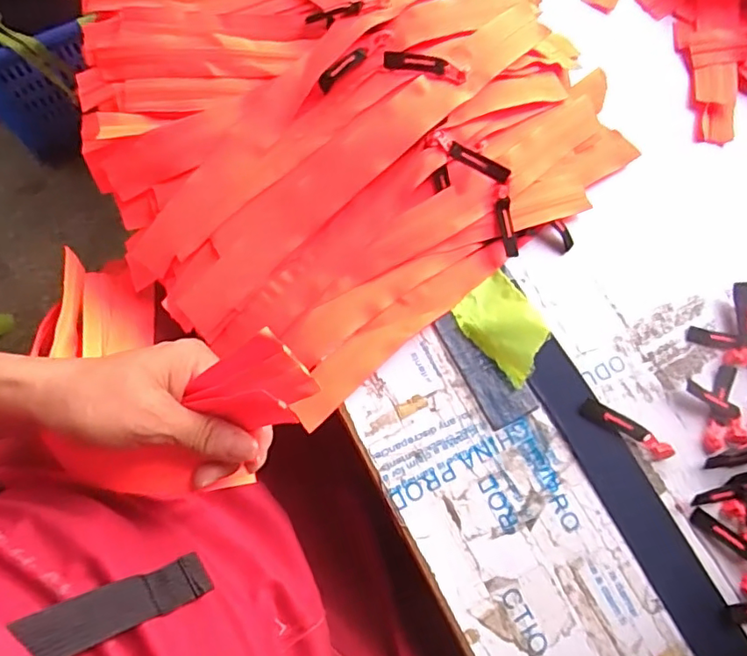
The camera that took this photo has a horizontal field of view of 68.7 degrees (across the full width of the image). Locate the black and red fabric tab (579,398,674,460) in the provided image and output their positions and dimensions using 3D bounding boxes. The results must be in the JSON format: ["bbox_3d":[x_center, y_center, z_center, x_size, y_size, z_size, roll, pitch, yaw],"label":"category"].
[{"bbox_3d":[0.182,0.072,0.393,0.068,0.010,0.013,30,68,10],"label":"black and red fabric tab"}]

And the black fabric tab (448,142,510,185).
[{"bbox_3d":[0.075,-0.116,0.385,0.045,0.012,0.009,30,68,10],"label":"black fabric tab"}]

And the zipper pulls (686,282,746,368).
[{"bbox_3d":[0.271,0.001,0.415,0.056,0.015,0.062,-14,68,-9],"label":"zipper pulls"}]

